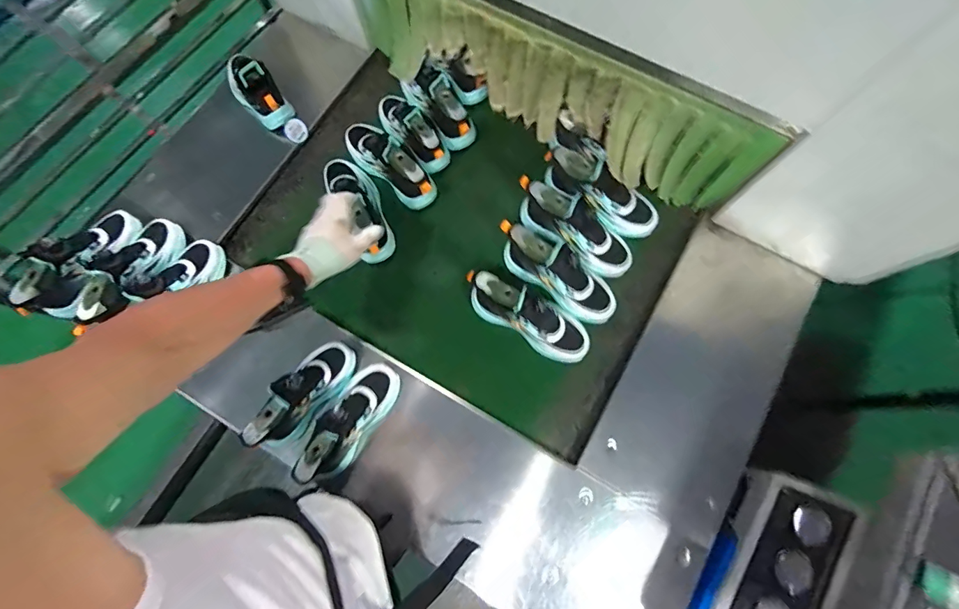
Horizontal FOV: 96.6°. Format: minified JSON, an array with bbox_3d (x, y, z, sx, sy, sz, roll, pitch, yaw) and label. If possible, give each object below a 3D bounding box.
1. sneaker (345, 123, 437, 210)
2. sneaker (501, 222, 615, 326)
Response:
[{"bbox_3d":[-0.173,-0.291,0.847,0.226,0.114,0.092,42,78,11],"label":"sneaker"},{"bbox_3d":[0.139,-0.059,0.765,0.238,0.104,0.081,34,76,9],"label":"sneaker"}]

